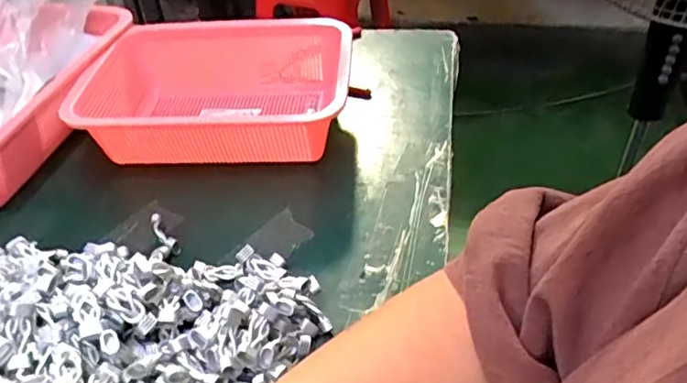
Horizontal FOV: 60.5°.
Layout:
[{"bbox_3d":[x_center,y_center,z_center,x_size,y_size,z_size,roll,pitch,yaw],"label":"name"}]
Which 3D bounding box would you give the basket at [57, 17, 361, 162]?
[{"bbox_3d":[-0.125,-0.105,0.616,0.263,0.088,0.188,3,41,5],"label":"basket"}]

